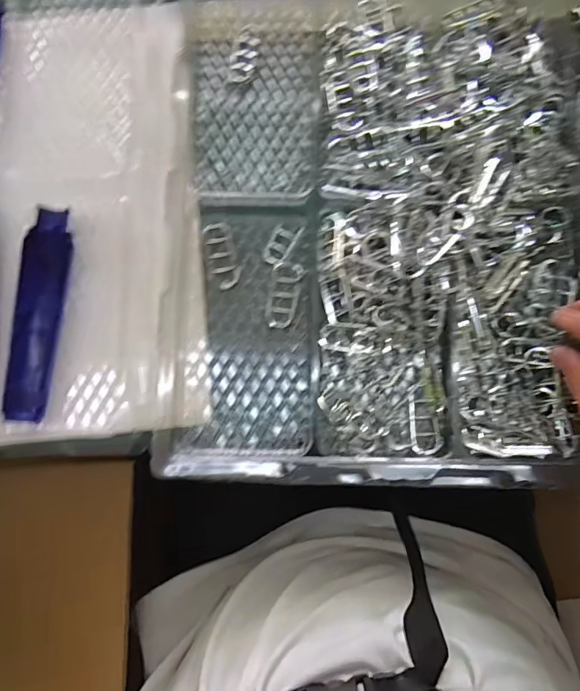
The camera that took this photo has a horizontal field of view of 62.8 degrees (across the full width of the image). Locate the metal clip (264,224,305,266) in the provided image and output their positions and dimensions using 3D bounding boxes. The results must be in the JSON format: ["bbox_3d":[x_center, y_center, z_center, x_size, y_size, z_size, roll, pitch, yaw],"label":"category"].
[{"bbox_3d":[-0.007,-0.083,0.383,0.021,0.004,0.040,32,84,5],"label":"metal clip"}]

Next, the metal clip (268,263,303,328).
[{"bbox_3d":[-0.005,-0.040,0.373,0.024,0.008,0.052,12,83,2],"label":"metal clip"}]

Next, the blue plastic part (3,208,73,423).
[{"bbox_3d":[-0.197,-0.024,0.369,0.036,0.016,0.162,5,82,1],"label":"blue plastic part"}]

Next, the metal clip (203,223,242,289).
[{"bbox_3d":[-0.054,-0.072,0.379,0.022,0.010,0.053,-17,82,-2],"label":"metal clip"}]

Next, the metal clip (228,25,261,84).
[{"bbox_3d":[-0.040,-0.255,0.415,0.023,0.010,0.052,7,82,2],"label":"metal clip"}]

